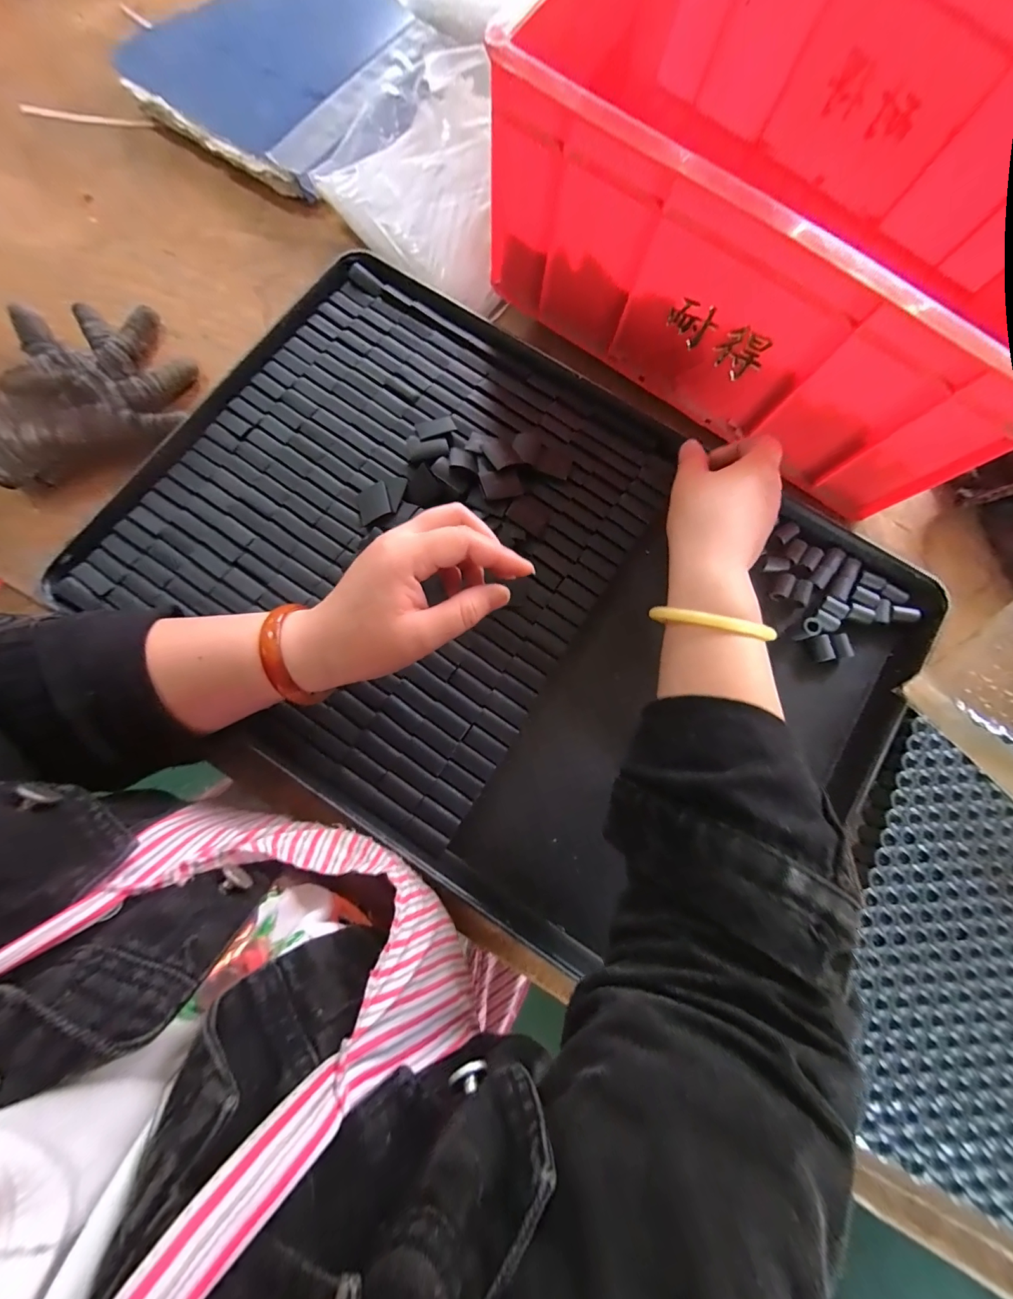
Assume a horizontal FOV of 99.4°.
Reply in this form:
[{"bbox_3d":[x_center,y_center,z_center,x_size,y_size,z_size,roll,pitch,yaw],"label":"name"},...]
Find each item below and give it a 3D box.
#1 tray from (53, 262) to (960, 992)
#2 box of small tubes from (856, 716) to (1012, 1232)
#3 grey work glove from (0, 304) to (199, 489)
[{"bbox_3d":[-0.001,-0.044,0.336,0.575,0.031,0.385,34,82,6],"label":"tray"},{"bbox_3d":[0.321,0.216,0.300,0.187,0.036,0.269,27,81,5],"label":"box of small tubes"},{"bbox_3d":[-0.353,-0.215,0.352,0.169,0.040,0.132,-24,81,-4],"label":"grey work glove"}]

